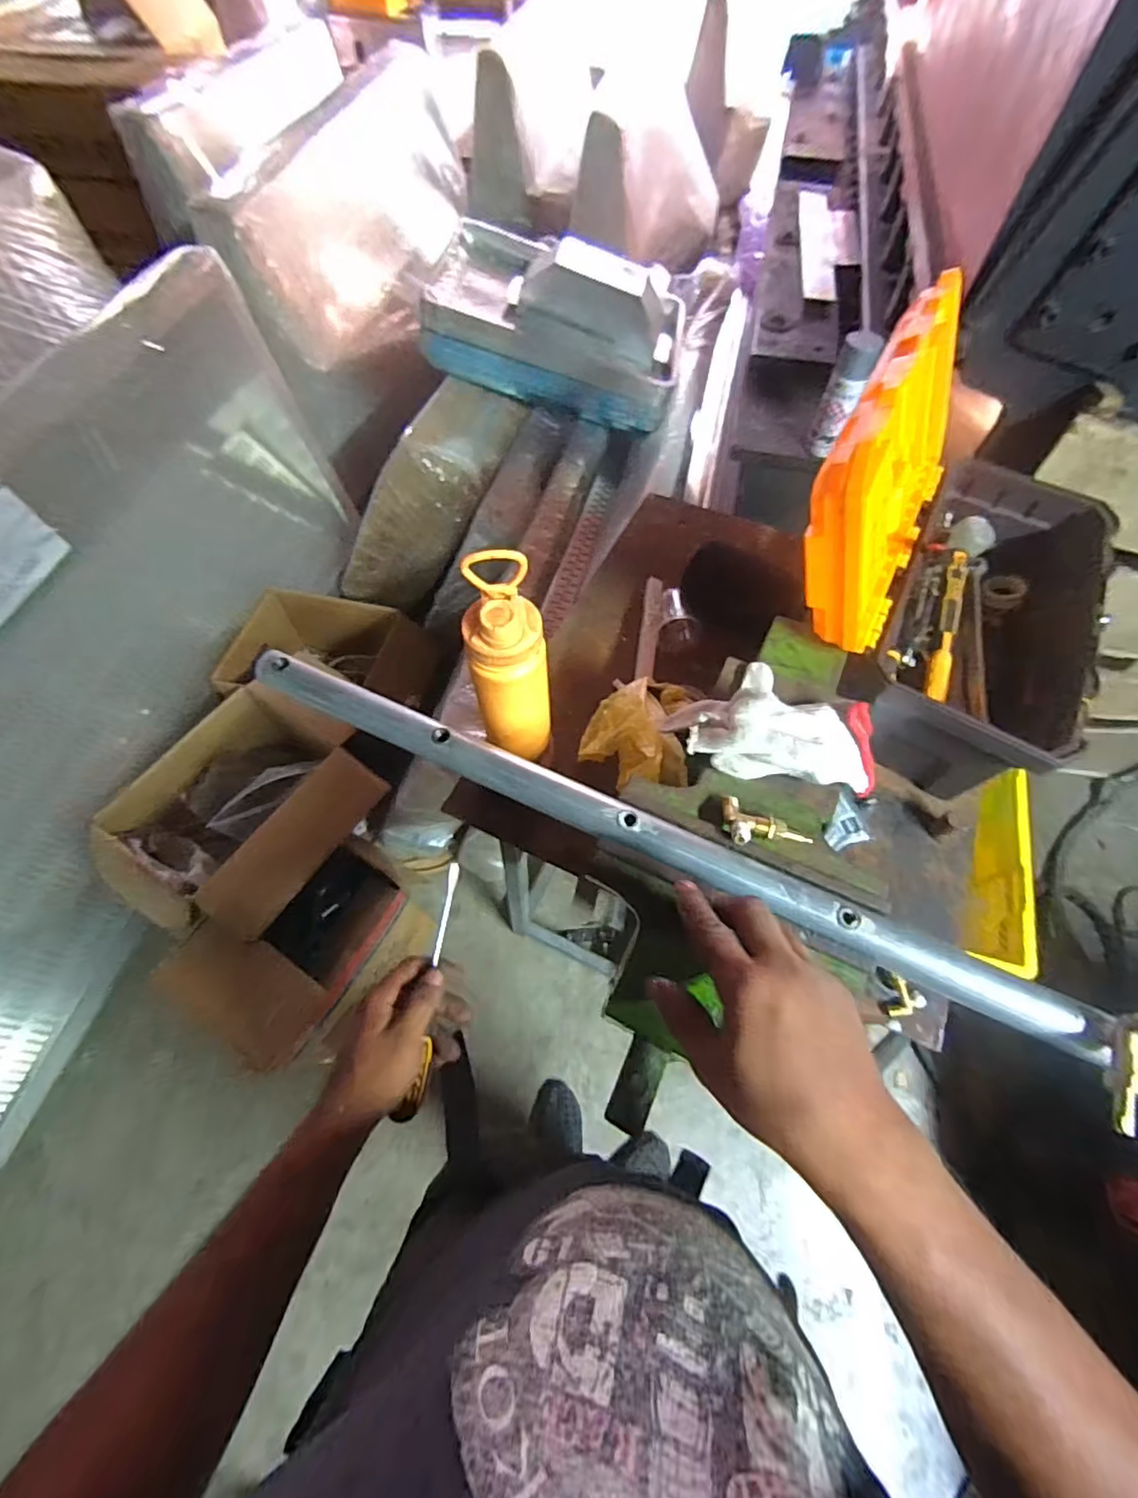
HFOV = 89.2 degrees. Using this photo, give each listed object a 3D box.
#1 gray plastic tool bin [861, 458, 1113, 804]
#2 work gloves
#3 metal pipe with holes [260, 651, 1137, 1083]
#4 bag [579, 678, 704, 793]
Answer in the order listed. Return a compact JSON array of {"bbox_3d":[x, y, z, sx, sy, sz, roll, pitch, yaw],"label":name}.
[{"bbox_3d":[0.492,-0.154,0.709,0.196,0.146,0.426,27,64,13],"label":"gray plastic tool bin"},{"bbox_3d":[0.181,-0.027,0.523,0.179,0.052,0.128,2,61,1],"label":"work gloves"},{"bbox_3d":[0.130,0.094,0.392,0.835,0.023,0.031,23,63,14],"label":"metal pipe with holes"},{"bbox_3d":[0.083,-0.027,0.683,0.128,0.055,0.175,12,62,6],"label":"bag"}]

